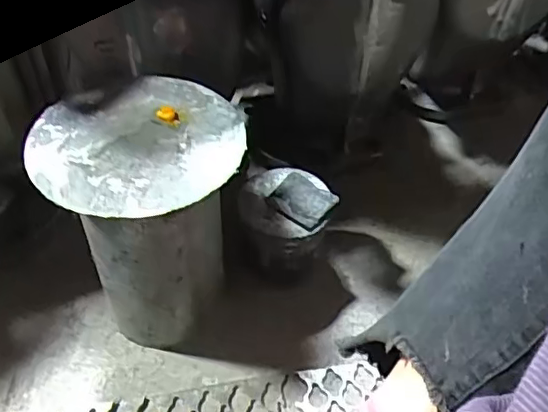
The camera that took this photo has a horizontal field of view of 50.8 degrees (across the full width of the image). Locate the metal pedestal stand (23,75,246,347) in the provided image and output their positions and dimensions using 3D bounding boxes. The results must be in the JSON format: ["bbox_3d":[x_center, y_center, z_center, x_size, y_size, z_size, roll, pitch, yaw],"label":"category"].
[{"bbox_3d":[-0.097,0.023,0.491,0.145,0.212,0.143,-8,48,-9],"label":"metal pedestal stand"}]

